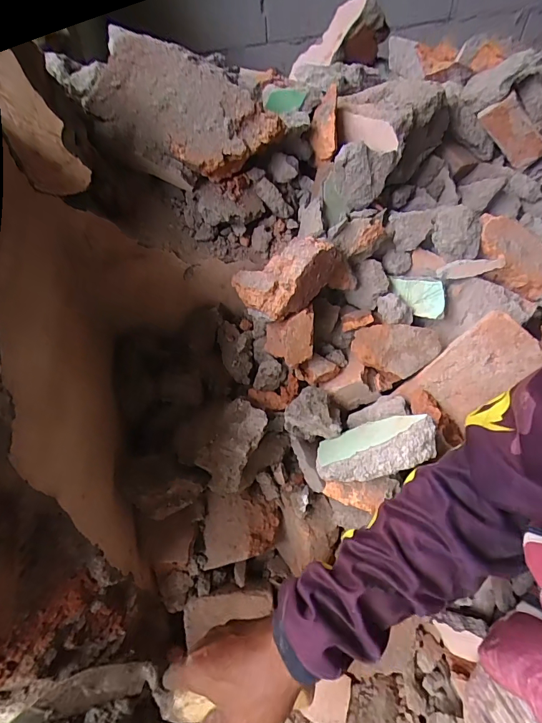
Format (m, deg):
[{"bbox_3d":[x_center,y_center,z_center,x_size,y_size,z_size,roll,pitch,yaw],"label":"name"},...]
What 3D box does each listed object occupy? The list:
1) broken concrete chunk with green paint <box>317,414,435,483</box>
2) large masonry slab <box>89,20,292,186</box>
[{"bbox_3d":[0.100,0.082,0.387,0.113,0.040,0.068,-11,49,13],"label":"broken concrete chunk with green paint"},{"bbox_3d":[-0.103,-0.264,0.453,0.188,0.065,0.137,28,81,-10],"label":"large masonry slab"}]

